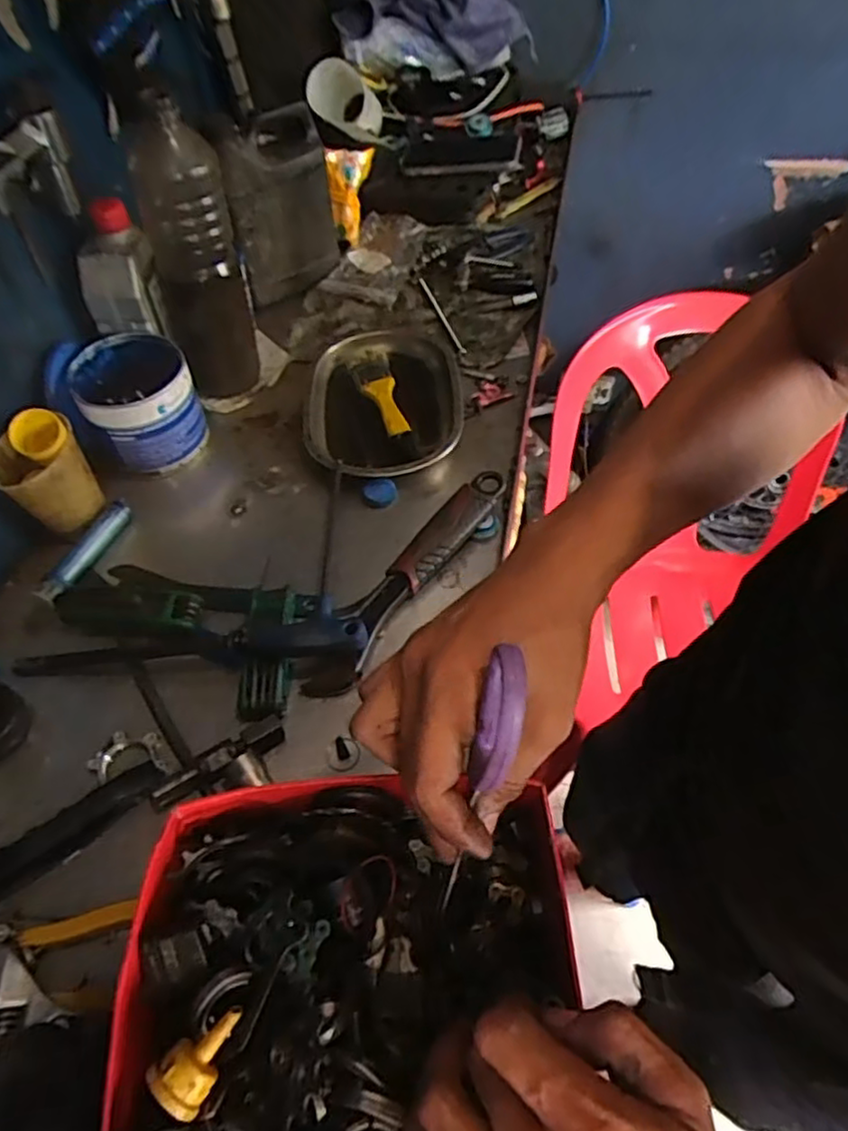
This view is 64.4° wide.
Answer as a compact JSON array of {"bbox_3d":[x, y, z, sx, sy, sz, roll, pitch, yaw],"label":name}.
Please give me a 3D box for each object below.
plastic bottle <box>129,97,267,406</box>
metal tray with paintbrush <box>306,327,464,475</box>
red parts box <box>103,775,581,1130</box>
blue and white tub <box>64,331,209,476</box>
[{"bbox_3d":[-0.212,-0.281,0.634,0.079,0.261,0.095,-15,56,-8],"label":"plastic bottle"},{"bbox_3d":[-0.040,-0.175,0.689,0.156,0.025,0.231,-5,55,-1],"label":"metal tray with paintbrush"},{"bbox_3d":[-0.029,0.216,0.326,0.209,0.079,0.199,-4,55,0],"label":"red parts box"},{"bbox_3d":[-0.267,-0.152,0.643,0.097,0.100,0.105,-1,55,2],"label":"blue and white tub"}]

